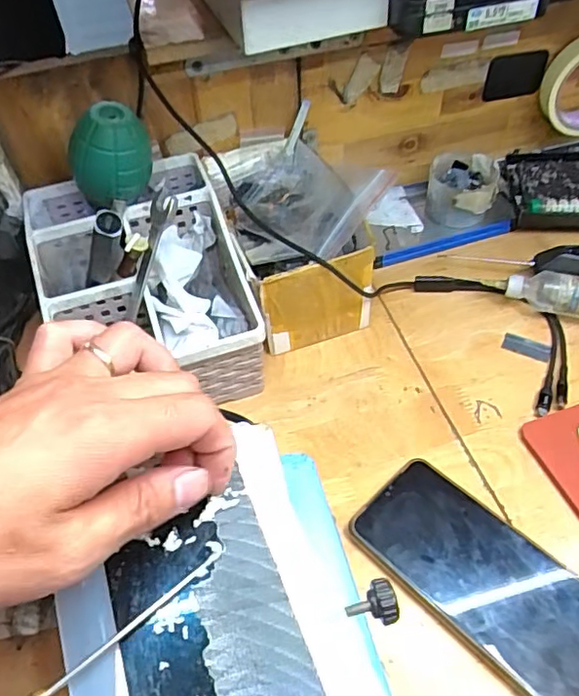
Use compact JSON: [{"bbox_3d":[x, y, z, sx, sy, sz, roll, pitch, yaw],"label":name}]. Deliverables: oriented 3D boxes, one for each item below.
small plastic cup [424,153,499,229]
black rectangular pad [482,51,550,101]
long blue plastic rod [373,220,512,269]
[{"bbox_3d":[0.174,-0.158,0.583,0.060,0.050,0.063,-2,49,3],"label":"small plastic cup"},{"bbox_3d":[0.216,-0.261,0.556,0.057,0.042,0.004,-10,49,-4],"label":"black rectangular pad"},{"bbox_3d":[0.150,-0.102,0.563,0.137,0.014,0.007,-14,50,-7],"label":"long blue plastic rod"}]

